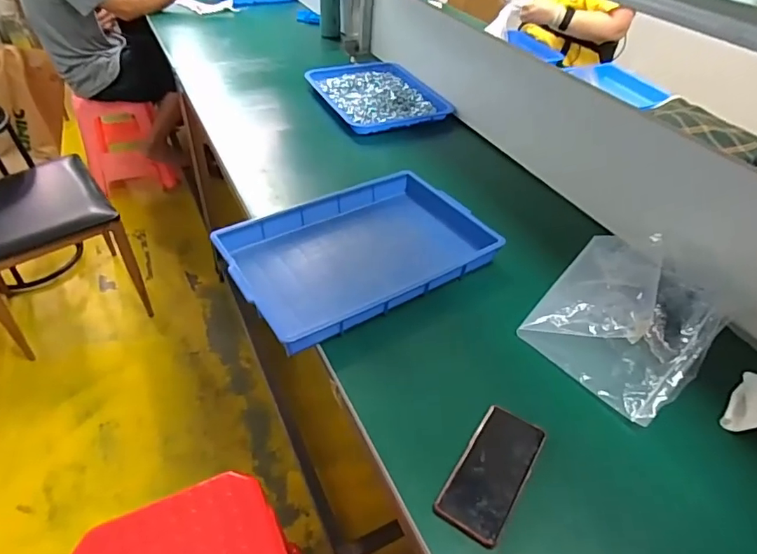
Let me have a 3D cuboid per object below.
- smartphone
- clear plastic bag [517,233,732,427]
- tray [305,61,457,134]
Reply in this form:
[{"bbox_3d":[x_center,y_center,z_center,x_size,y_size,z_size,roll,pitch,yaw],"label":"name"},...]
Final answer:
[{"bbox_3d":[0.133,0.225,0.587,0.076,0.008,0.164,25,46,22],"label":"smartphone"},{"bbox_3d":[0.384,0.043,0.766,0.230,0.066,0.330,35,50,30],"label":"clear plastic bag"},{"bbox_3d":[-0.013,-0.516,1.394,0.308,0.033,0.398,-18,46,-22],"label":"tray"}]

